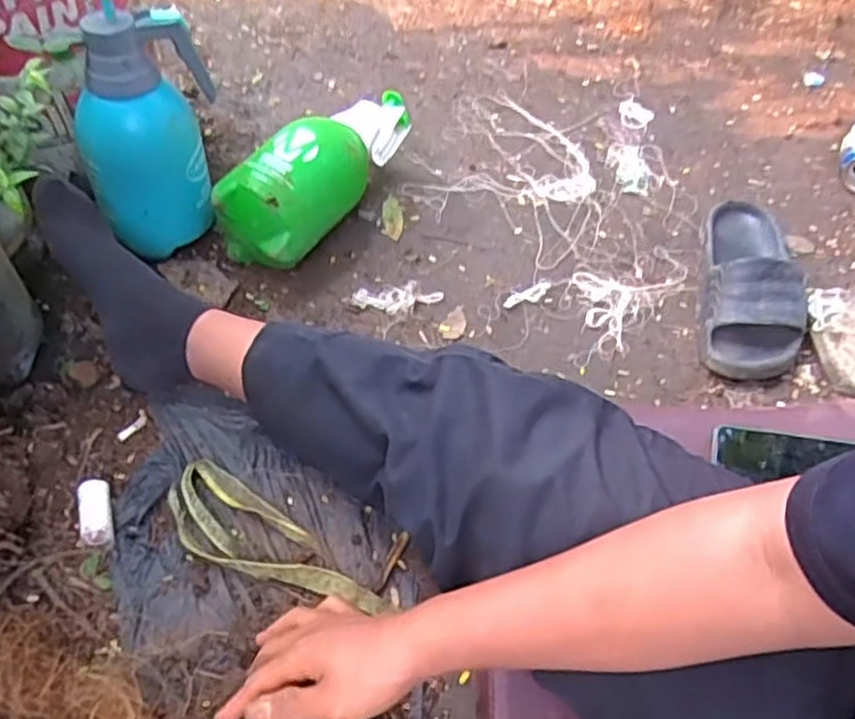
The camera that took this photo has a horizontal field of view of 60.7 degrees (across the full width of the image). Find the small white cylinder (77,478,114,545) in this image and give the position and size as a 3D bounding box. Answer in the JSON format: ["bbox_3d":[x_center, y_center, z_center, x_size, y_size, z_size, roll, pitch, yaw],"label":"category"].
[{"bbox_3d":[-0.303,0.142,0.671,0.027,0.019,0.063,-16,57,-10],"label":"small white cylinder"}]

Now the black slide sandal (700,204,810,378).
[{"bbox_3d":[0.373,-0.098,0.840,0.110,0.079,0.268,8,56,6],"label":"black slide sandal"}]

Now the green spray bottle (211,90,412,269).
[{"bbox_3d":[-0.115,-0.240,0.910,0.118,0.124,0.309,28,60,18],"label":"green spray bottle"}]

